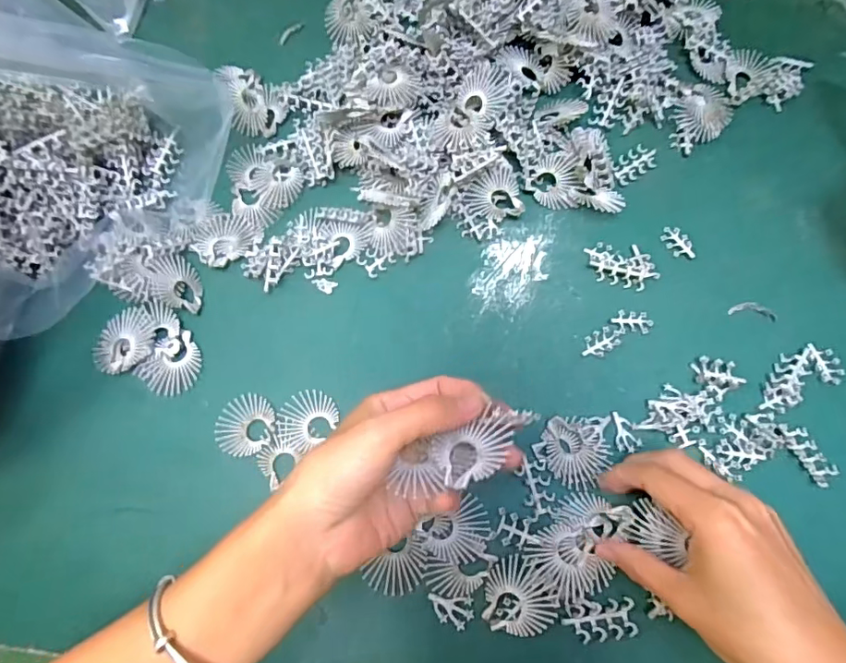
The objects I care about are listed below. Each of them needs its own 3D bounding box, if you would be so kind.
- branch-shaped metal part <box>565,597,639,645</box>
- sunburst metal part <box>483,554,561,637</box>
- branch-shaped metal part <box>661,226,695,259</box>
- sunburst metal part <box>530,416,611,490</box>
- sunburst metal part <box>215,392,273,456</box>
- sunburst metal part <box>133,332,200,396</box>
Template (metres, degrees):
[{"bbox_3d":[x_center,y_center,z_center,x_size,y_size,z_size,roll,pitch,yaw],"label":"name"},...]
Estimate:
[{"bbox_3d":[0.100,0.164,0.298,0.040,0.004,0.021,-10,71,-1],"label":"branch-shaped metal part"},{"bbox_3d":[0.057,0.152,0.303,0.041,0.006,0.040,-1,71,2],"label":"sunburst metal part"},{"bbox_3d":[0.184,-0.064,0.380,0.016,0.004,0.029,-24,72,-6],"label":"branch-shaped metal part"},{"bbox_3d":[0.096,0.074,0.331,0.043,0.004,0.042,31,75,12],"label":"sunburst metal part"},{"bbox_3d":[-0.117,0.061,0.347,0.039,0.006,0.040,-1,71,2],"label":"sunburst metal part"},{"bbox_3d":[-0.170,0.023,0.360,0.035,0.007,0.042,40,77,14],"label":"sunburst metal part"}]

